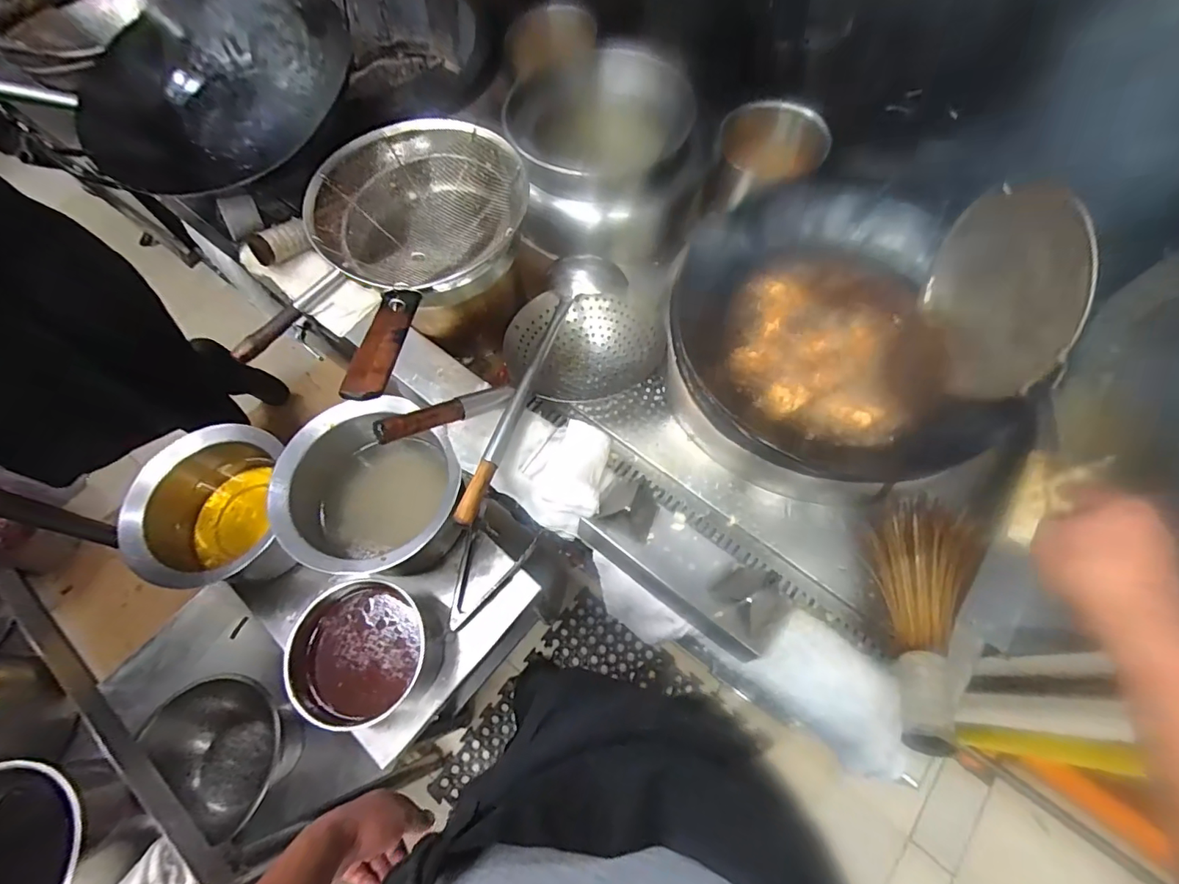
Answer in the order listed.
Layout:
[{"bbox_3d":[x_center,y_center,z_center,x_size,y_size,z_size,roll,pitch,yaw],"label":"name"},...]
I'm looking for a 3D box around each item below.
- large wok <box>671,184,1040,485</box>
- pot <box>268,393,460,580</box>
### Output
[{"bbox_3d":[0.323,-0.152,0.685,0.384,0.106,0.414,0,65,1],"label":"large wok"},{"bbox_3d":[-0.350,0.112,0.865,0.273,0.213,0.250,0,65,1],"label":"pot"}]

